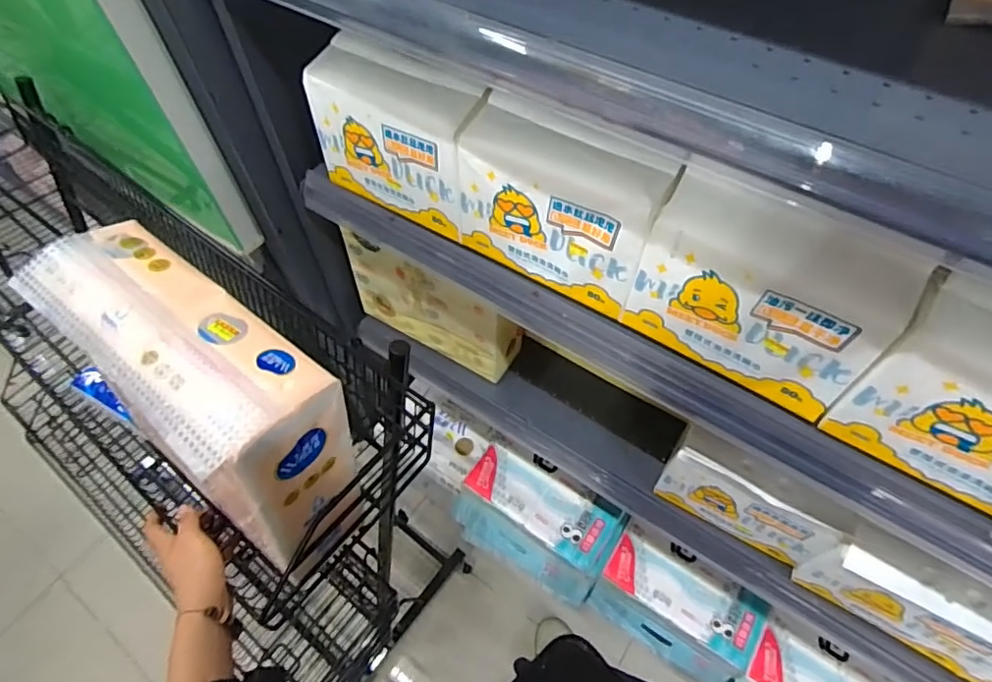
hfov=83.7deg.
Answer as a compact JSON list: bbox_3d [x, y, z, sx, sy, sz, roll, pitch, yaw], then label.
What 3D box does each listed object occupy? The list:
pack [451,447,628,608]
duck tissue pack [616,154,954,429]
[{"bbox_3d":[0.081,0.379,1.157,0.313,0.147,0.182,26,62,17],"label":"pack"},{"bbox_3d":[0.238,-0.046,0.502,0.203,0.155,0.079,30,63,19],"label":"duck tissue pack"}]

